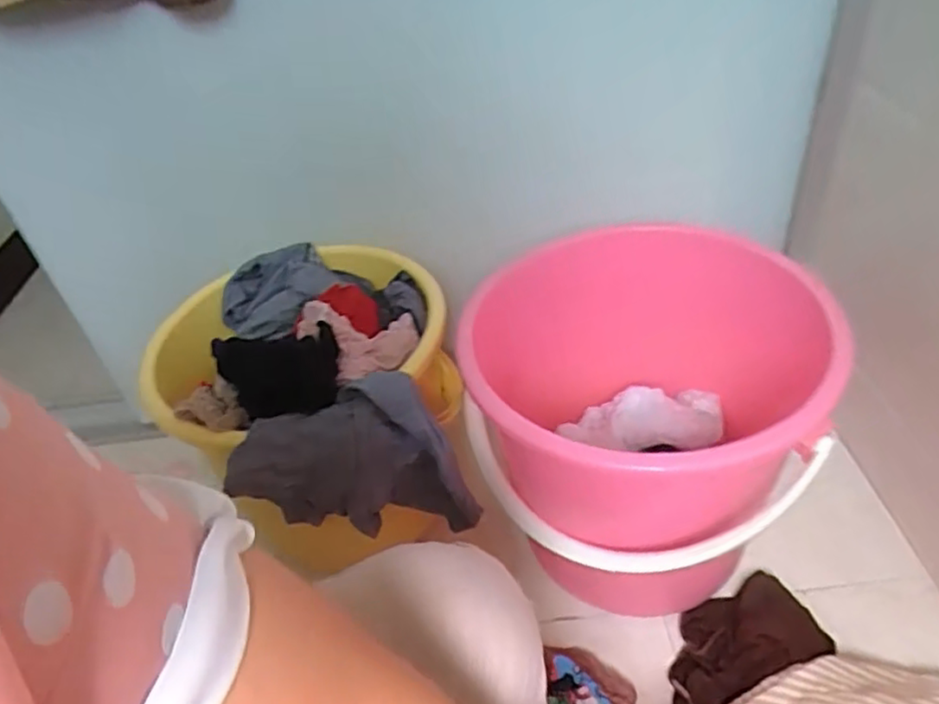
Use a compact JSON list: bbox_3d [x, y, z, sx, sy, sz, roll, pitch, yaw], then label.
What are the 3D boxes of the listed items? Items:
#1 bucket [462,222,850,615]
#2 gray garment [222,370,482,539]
[{"bbox_3d":[0.167,0.082,0.748,0.372,0.327,0.355,-5,41,4],"label":"bucket"},{"bbox_3d":[-0.112,0.105,0.656,0.211,0.130,0.088,-7,41,1],"label":"gray garment"}]

